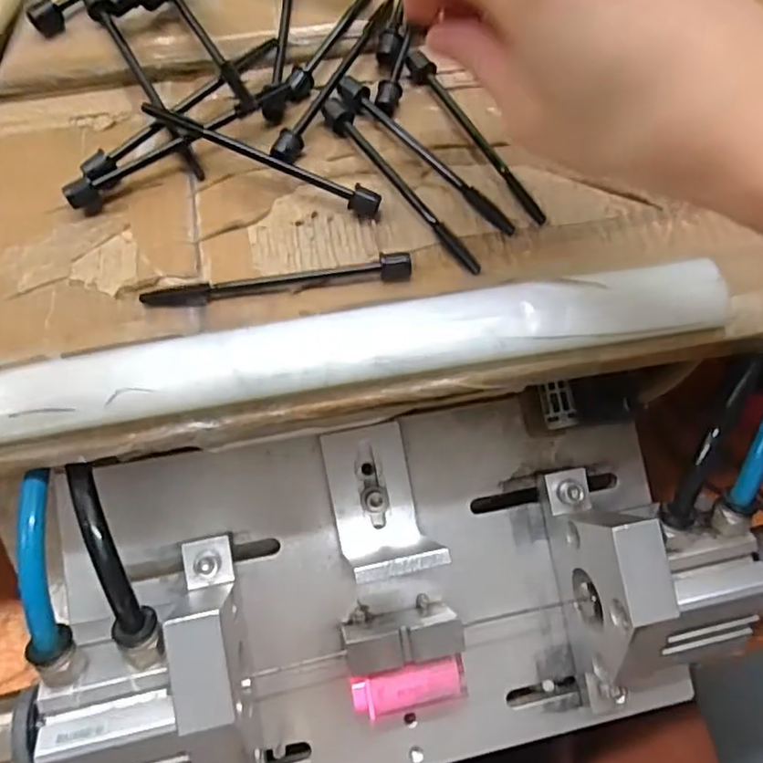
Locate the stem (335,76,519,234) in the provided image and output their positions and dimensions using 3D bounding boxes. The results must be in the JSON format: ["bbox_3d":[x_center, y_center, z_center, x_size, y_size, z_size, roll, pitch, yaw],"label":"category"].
[{"bbox_3d":[0.018,-0.096,0.257,0.010,0.011,0.100,-39,71,-21],"label":"stem"}]

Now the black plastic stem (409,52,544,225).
[{"bbox_3d":[0.041,-0.106,0.263,0.008,0.014,0.099,-28,67,-17],"label":"black plastic stem"}]

